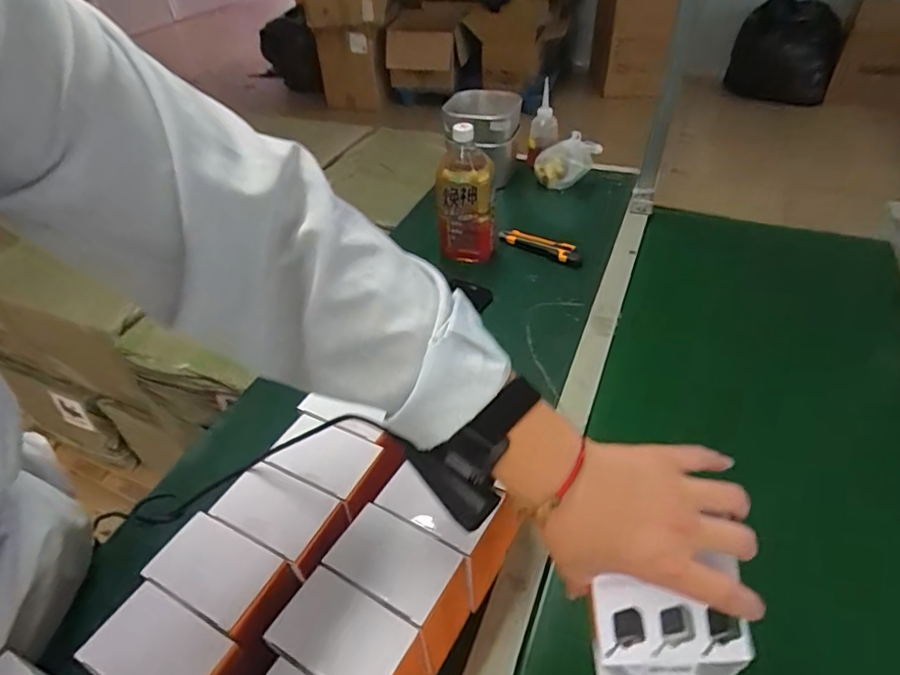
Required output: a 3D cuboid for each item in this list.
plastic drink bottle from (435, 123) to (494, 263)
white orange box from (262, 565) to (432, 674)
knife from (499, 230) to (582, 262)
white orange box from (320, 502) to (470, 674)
[{"bbox_3d":[0.024,-0.229,0.890,0.086,0.224,0.103,-2,42,2],"label":"plastic drink bottle"},{"bbox_3d":[-0.073,0.255,0.432,0.106,0.110,0.064,18,47,23],"label":"white orange box"},{"bbox_3d":[0.154,-0.158,0.945,0.156,0.025,0.025,27,51,31],"label":"knife"},{"bbox_3d":[-0.041,0.212,0.466,0.100,0.096,0.062,20,47,26],"label":"white orange box"}]

